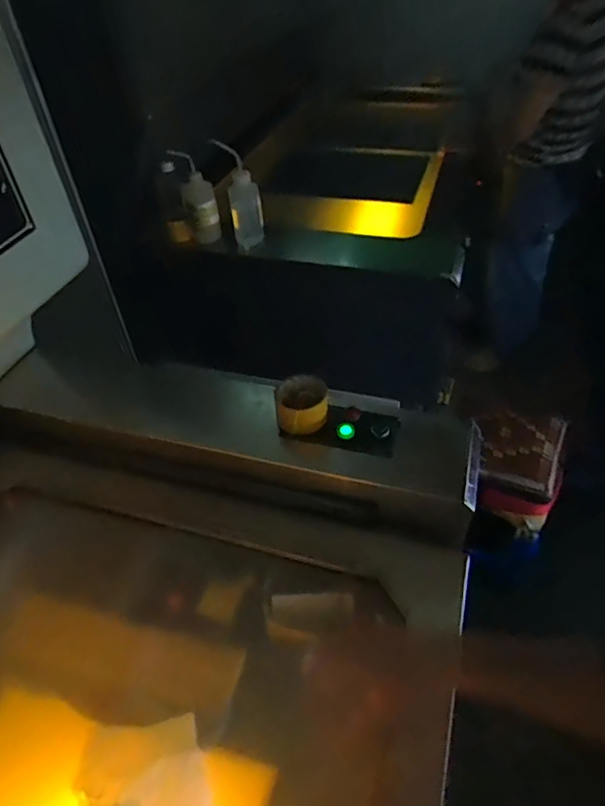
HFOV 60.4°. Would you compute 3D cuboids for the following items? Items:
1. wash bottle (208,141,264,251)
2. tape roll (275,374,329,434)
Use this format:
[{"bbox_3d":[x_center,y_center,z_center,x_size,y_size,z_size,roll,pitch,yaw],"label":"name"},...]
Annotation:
[{"bbox_3d":[-0.135,-0.462,1.181,0.064,0.212,0.085,-30,51,-23],"label":"wash bottle"},{"bbox_3d":[0.000,0.003,0.822,0.083,0.061,0.068,-3,45,0],"label":"tape roll"}]

